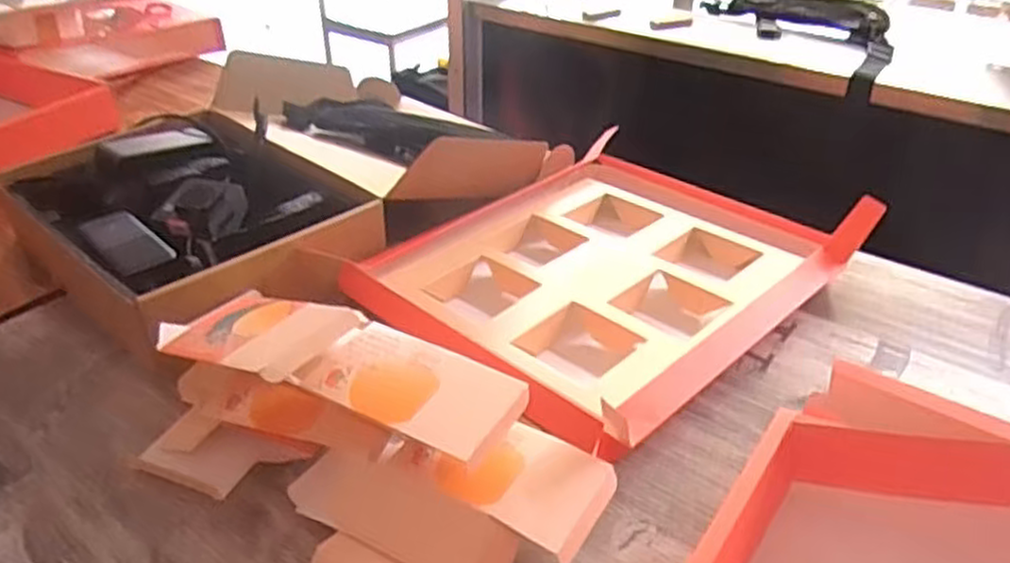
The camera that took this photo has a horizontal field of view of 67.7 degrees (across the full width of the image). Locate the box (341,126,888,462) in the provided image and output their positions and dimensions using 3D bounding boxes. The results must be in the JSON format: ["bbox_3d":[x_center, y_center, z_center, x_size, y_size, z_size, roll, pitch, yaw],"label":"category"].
[{"bbox_3d":[0.105,-0.015,0.772,0.426,0.061,0.341,-29,43,-35],"label":"box"}]

